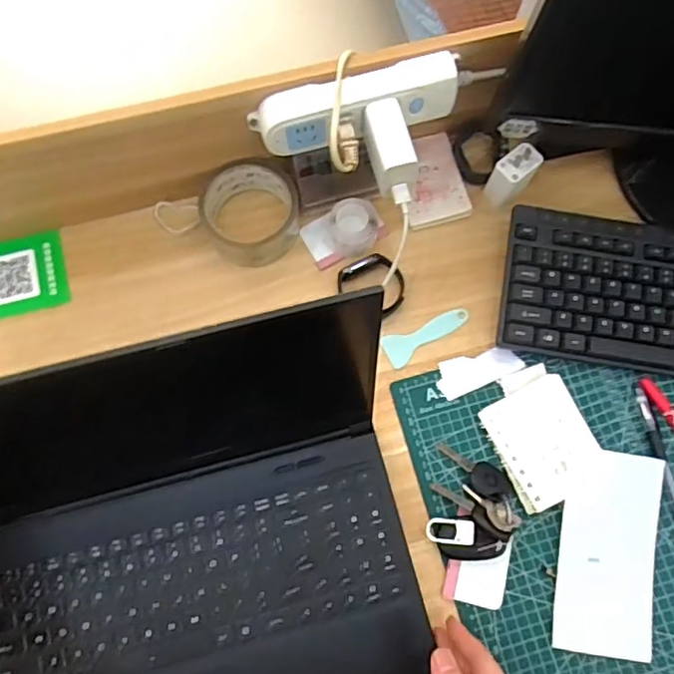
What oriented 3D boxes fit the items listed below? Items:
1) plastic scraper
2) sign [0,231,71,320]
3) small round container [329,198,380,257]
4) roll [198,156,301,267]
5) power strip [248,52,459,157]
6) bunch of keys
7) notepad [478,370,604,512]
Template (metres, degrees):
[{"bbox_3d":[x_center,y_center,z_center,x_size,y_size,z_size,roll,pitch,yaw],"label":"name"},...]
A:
[{"bbox_3d":[0.086,-0.003,0.557,0.088,0.005,0.031,-29,77,-8],"label":"plastic scraper"},{"bbox_3d":[-0.327,-0.057,0.568,0.119,0.010,0.082,-14,75,-5],"label":"sign"},{"bbox_3d":[0.017,-0.108,0.568,0.047,0.028,0.047,0,75,-1],"label":"small round container"},{"bbox_3d":[-0.083,-0.121,0.560,0.090,0.040,0.099,0,75,-1],"label":"roll"},{"bbox_3d":[0.016,-0.195,0.494,0.178,0.052,0.045,-14,76,-4],"label":"power strip"},{"bbox_3d":[0.119,0.146,0.500,0.069,0.030,0.090,11,75,2],"label":"bunch of keys"},{"bbox_3d":[0.188,0.093,0.522,0.090,0.008,0.097,-28,77,-8],"label":"notepad"}]

